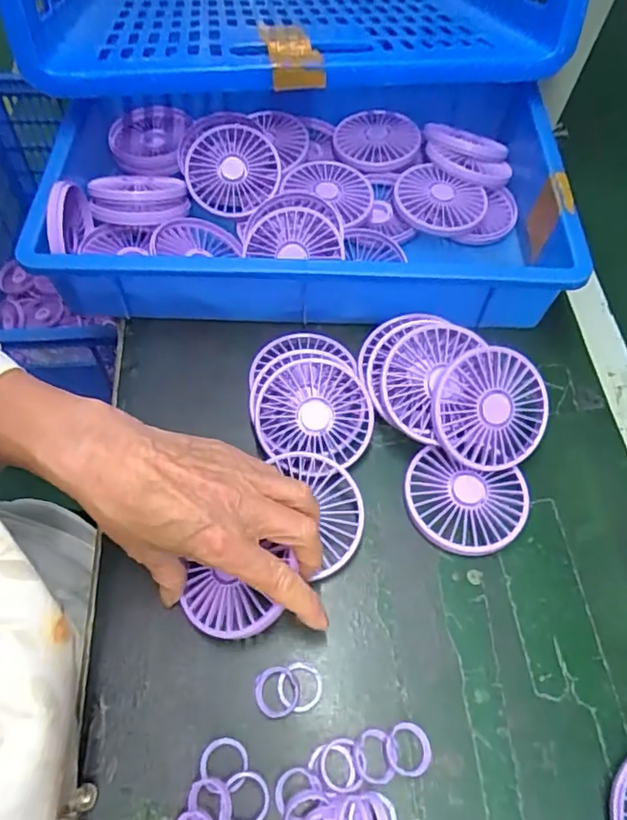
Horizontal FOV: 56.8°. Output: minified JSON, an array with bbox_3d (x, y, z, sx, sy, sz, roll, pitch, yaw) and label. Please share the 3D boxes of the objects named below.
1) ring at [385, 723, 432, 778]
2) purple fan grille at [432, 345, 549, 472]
[{"bbox_3d":[0.056,0.201,0.344,0.027,0.009,0.027,1,60,-2],"label":"ring"},{"bbox_3d":[0.128,-0.001,0.418,0.084,0.010,0.085,3,93,-12],"label":"purple fan grille"}]

